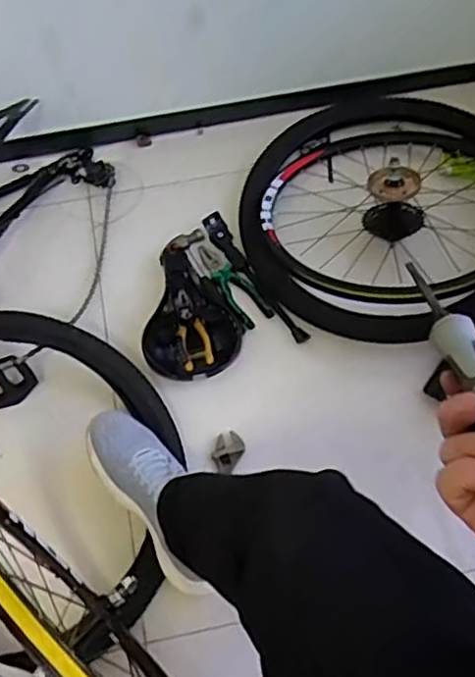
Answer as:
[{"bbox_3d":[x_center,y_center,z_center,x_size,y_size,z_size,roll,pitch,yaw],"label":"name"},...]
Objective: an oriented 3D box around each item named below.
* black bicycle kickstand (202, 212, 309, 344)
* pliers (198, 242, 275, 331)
[{"bbox_3d":[0.027,-0.106,1.151,0.037,0.025,0.287,-30,70,-15],"label":"black bicycle kickstand"},{"bbox_3d":[-0.008,-0.098,1.143,0.062,0.026,0.179,-29,66,-13],"label":"pliers"}]

